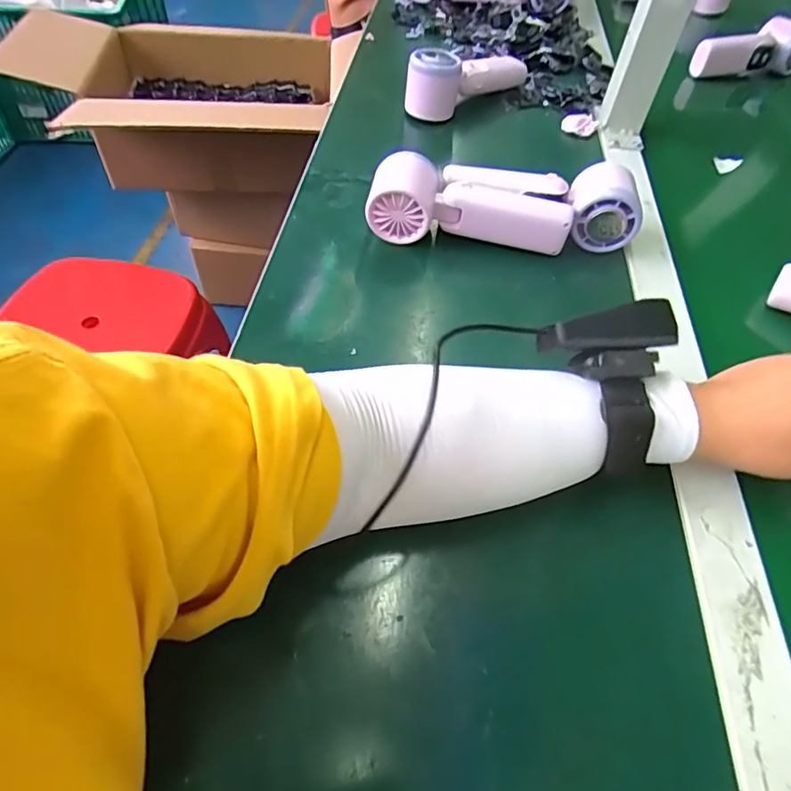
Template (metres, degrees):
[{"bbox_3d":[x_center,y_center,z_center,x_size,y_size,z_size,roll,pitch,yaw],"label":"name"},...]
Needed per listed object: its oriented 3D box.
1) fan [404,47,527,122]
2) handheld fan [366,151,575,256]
[{"bbox_3d":[0.079,-0.359,0.605,0.162,0.054,0.046,-34,60,-26],"label":"fan"},{"bbox_3d":[0.061,-0.160,0.462,0.167,0.055,0.057,5,52,1],"label":"handheld fan"}]

